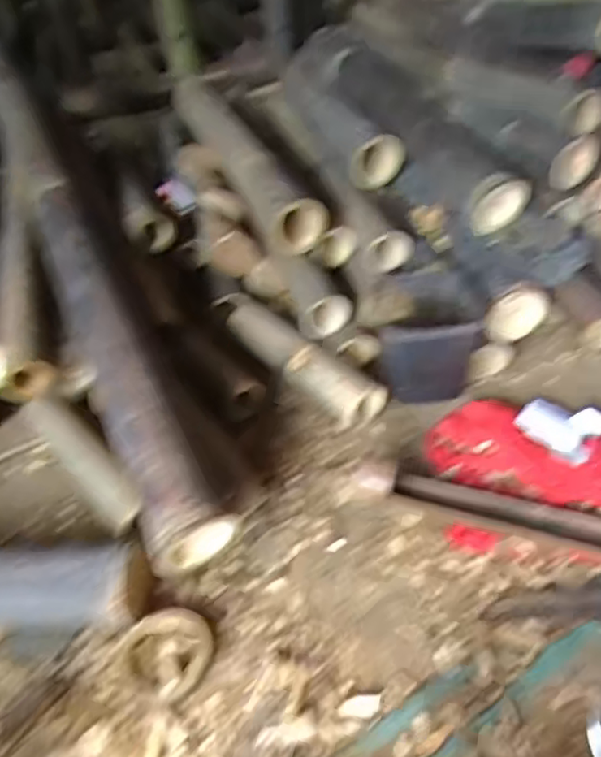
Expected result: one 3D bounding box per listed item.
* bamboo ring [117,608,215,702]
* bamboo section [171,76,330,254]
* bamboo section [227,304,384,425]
[{"bbox_3d":[-0.119,0.245,0.568,0.083,0.023,0.074,-13,43,-7],"label":"bamboo ring"},{"bbox_3d":[-0.108,-0.368,1.016,0.065,0.074,0.573,-18,44,-13],"label":"bamboo section"},{"bbox_3d":[-0.002,-0.024,0.824,0.057,0.062,0.254,-34,49,-27],"label":"bamboo section"}]

